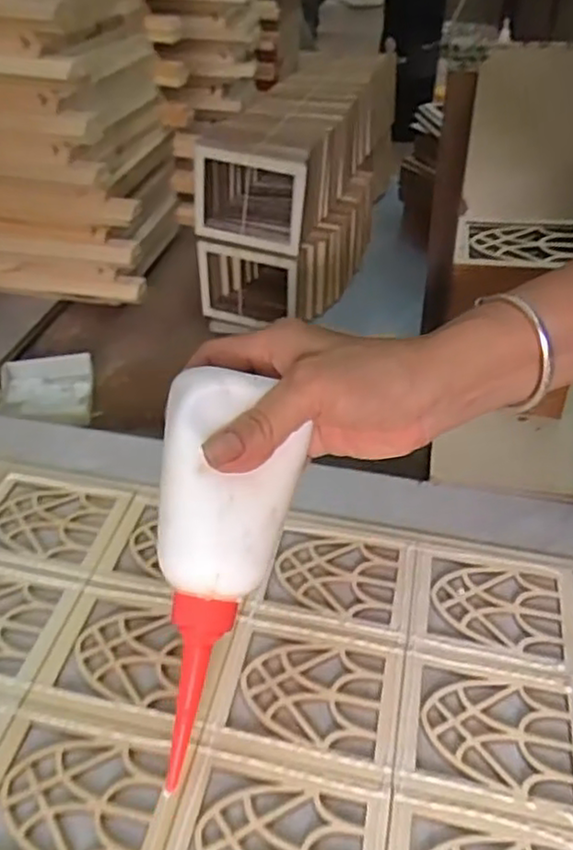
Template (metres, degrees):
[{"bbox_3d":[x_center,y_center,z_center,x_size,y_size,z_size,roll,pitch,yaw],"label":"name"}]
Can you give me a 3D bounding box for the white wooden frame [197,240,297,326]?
[{"bbox_3d":[-0.033,-0.121,0.587,0.088,0.064,0.014,11,41,13],"label":"white wooden frame"}]

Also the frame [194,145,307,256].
[{"bbox_3d":[-0.031,-0.178,0.544,0.092,0.072,0.014,15,38,12],"label":"frame"}]

